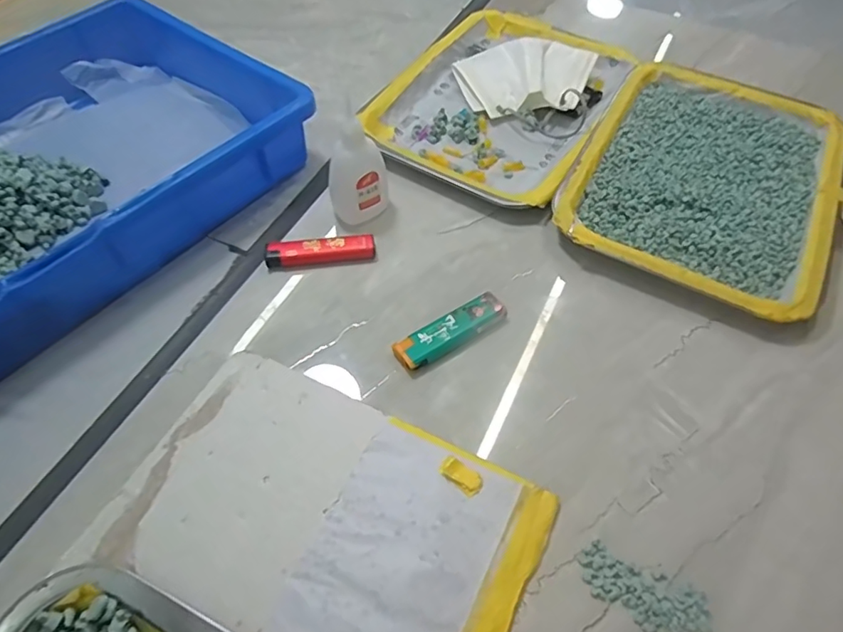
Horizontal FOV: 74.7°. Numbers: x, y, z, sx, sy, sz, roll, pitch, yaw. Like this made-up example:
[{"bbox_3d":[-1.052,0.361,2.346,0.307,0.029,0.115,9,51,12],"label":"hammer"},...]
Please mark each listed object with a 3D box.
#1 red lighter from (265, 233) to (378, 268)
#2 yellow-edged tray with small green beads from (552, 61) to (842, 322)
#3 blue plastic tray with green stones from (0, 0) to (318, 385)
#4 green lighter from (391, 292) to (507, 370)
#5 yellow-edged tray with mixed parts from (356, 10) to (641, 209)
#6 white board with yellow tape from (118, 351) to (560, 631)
[{"bbox_3d":[-0.073,-0.047,0.403,0.078,0.009,0.023,-4,56,-6],"label":"red lighter"},{"bbox_3d":[0.230,-0.112,0.446,0.185,0.023,0.253,27,59,15],"label":"yellow-edged tray with small green beads"},{"bbox_3d":[-0.290,-0.104,0.401,0.256,0.055,0.358,35,61,19],"label":"blue plastic tray with green stones"},{"bbox_3d":[0.019,0.010,0.364,0.079,0.010,0.023,-28,62,-20],"label":"green lighter"},{"bbox_3d":[0.073,-0.201,0.501,0.182,0.031,0.254,27,59,15],"label":"yellow-edged tray with mixed parts"},{"bbox_3d":[-0.048,0.106,0.294,0.210,0.009,0.130,24,58,13],"label":"white board with yellow tape"}]

